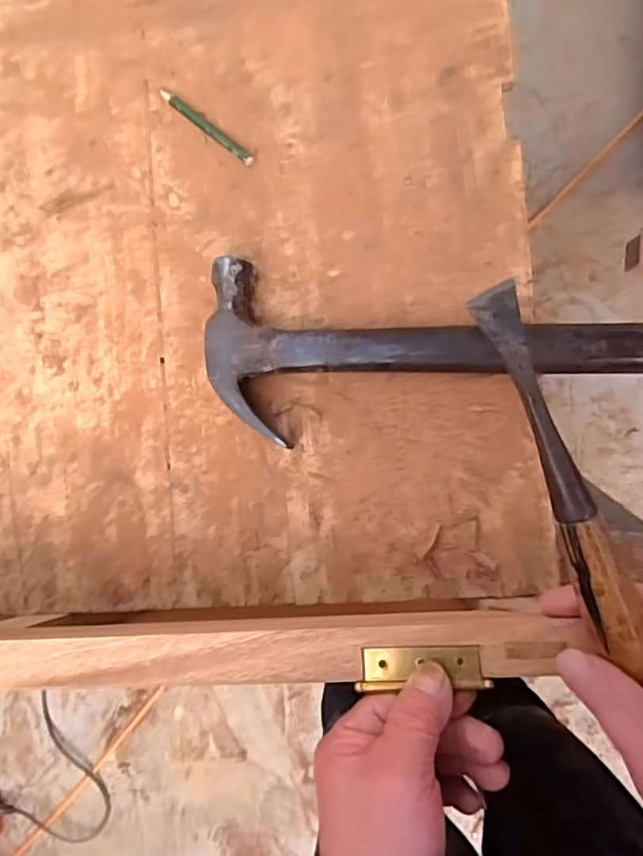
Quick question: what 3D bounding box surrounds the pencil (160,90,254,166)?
[{"bbox_3d":[-0.085,-0.224,0.431,0.089,0.004,0.009,39,93,7],"label":"pencil"}]

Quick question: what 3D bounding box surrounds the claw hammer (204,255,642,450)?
[{"bbox_3d":[0.122,-0.039,0.390,0.403,0.031,0.116,5,88,8],"label":"claw hammer"}]

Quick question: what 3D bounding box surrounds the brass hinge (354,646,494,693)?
[{"bbox_3d":[0.053,0.127,0.306,0.067,0.005,0.021,-5,87,7],"label":"brass hinge"}]

